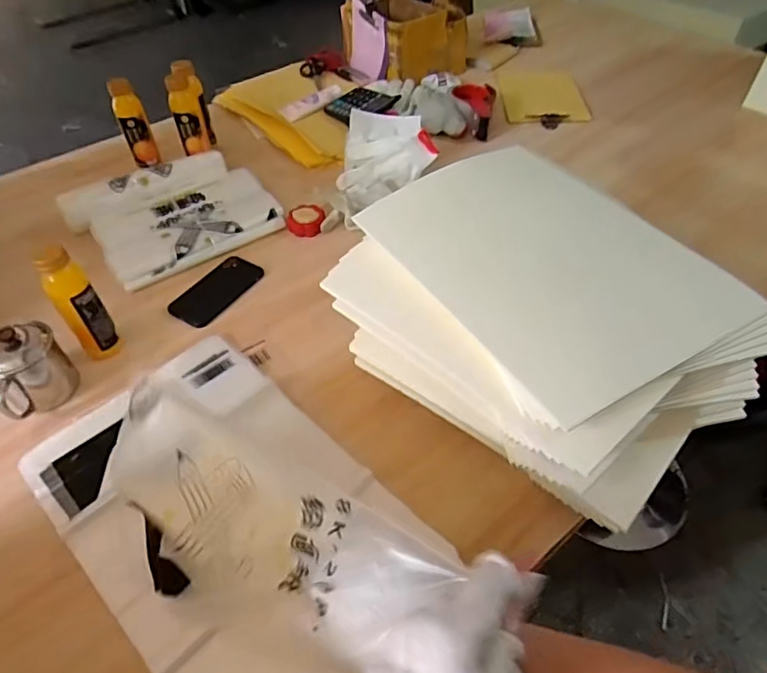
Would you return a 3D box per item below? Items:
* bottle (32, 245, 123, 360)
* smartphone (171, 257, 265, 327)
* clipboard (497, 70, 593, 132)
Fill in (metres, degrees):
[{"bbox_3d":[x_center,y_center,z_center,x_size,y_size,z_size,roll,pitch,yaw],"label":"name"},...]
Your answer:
[{"bbox_3d":[-0.400,-0.042,0.724,0.050,0.165,0.044,-27,53,-21],"label":"bottle"},{"bbox_3d":[-0.263,-0.075,0.870,0.079,0.009,0.150,25,54,22],"label":"smartphone"},{"bbox_3d":[0.369,-0.560,1.280,0.182,0.027,0.299,-2,48,0],"label":"clipboard"}]

